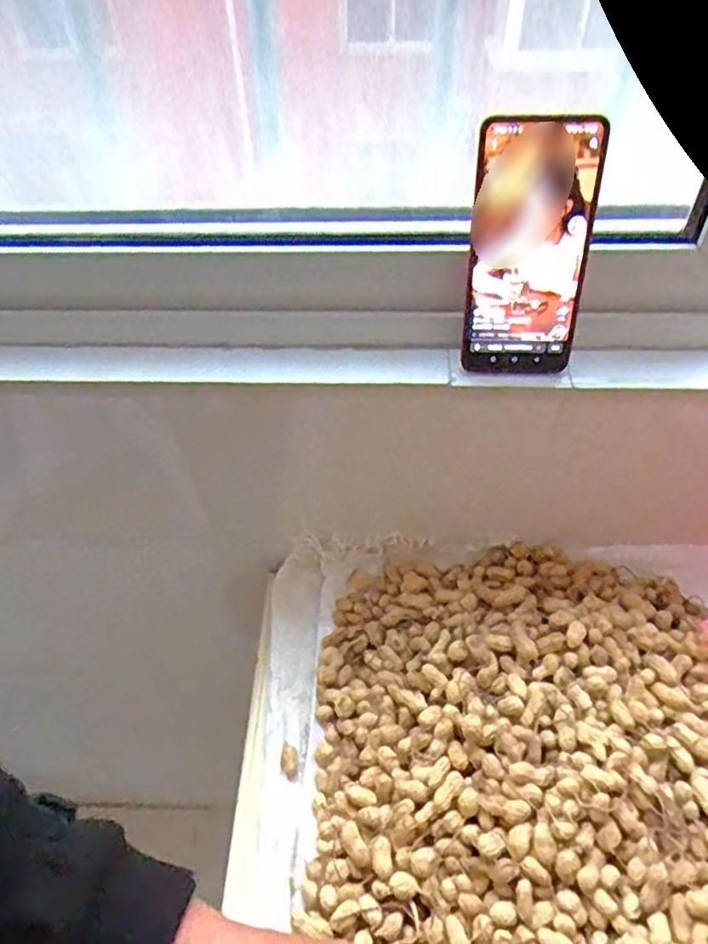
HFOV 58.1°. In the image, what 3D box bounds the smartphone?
[{"bbox_3d":[0.114,-0.140,0.418,0.073,0.162,0.007,1,33,2],"label":"smartphone"}]

